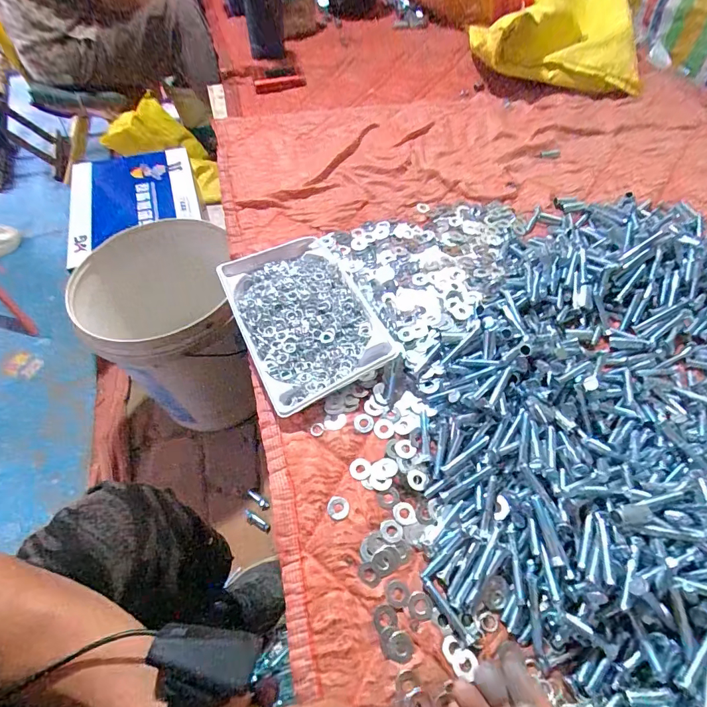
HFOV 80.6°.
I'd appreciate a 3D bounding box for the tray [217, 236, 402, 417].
[{"bbox_3d":[-0.064,-0.052,0.524,0.157,0.028,0.236,-24,60,-12],"label":"tray"}]

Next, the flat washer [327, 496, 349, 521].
[{"bbox_3d":[-0.015,0.155,0.417,0.021,0.004,0.023,-1,58,2],"label":"flat washer"}]

